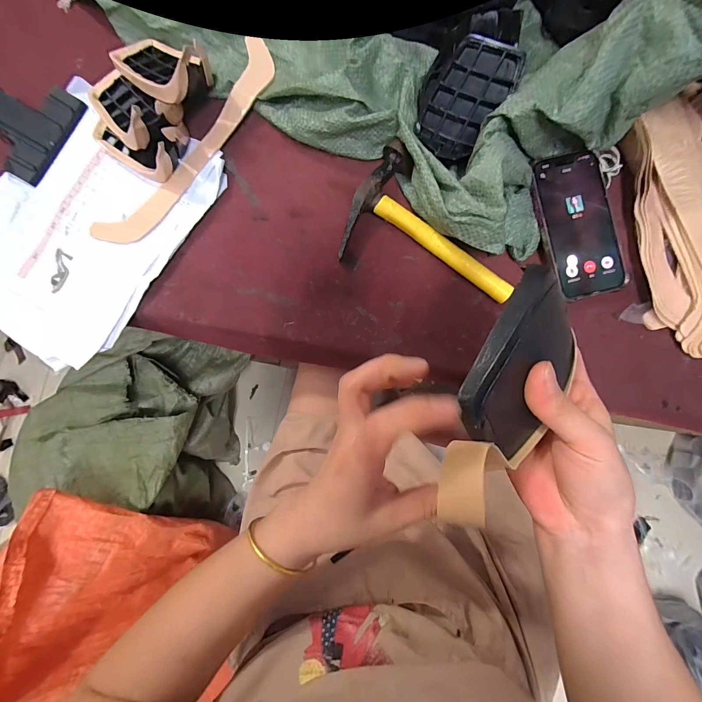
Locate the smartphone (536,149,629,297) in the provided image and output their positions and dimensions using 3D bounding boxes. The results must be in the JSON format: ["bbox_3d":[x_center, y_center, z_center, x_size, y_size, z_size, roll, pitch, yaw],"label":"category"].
[{"bbox_3d":[0.236,-0.129,0.338,0.070,0.007,0.145,-16,91,-3],"label":"smartphone"}]

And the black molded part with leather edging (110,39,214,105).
[{"bbox_3d":[-0.210,-0.314,0.366,0.131,0.043,0.068,39,86,23],"label":"black molded part with leather edging"}]

